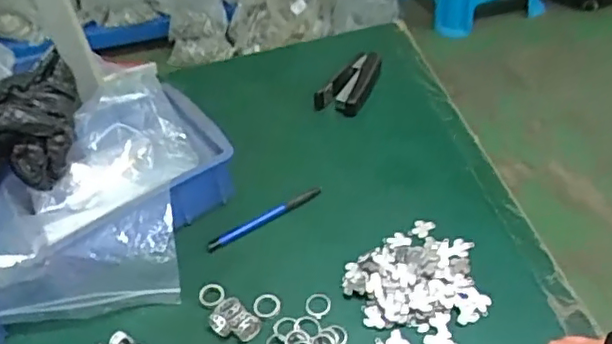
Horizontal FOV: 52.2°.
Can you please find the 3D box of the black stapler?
[{"bbox_3d":[0.066,-0.124,0.838,0.058,0.025,0.126,18,50,24],"label":"black stapler"}]

